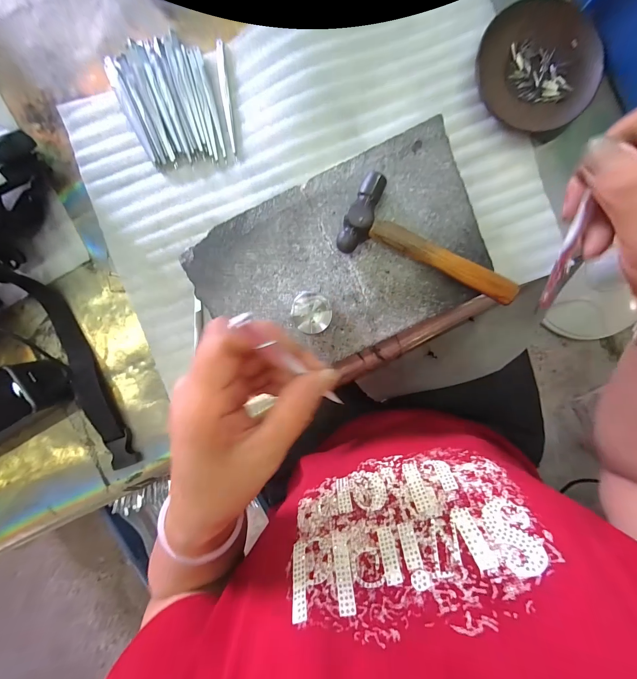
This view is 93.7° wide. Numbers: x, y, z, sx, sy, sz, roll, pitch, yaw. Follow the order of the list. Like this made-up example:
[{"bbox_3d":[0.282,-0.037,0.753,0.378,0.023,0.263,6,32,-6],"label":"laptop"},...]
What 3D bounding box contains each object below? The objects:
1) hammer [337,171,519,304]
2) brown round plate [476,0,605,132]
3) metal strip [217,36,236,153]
[{"bbox_3d":[0.093,-0.070,0.246,0.150,0.022,0.061,28,95,-2],"label":"hammer"},{"bbox_3d":[0.209,-0.259,0.282,0.113,0.011,0.104,0,95,1],"label":"brown round plate"},{"bbox_3d":[-0.092,-0.240,0.295,0.007,0.004,0.103,-6,95,1],"label":"metal strip"}]

